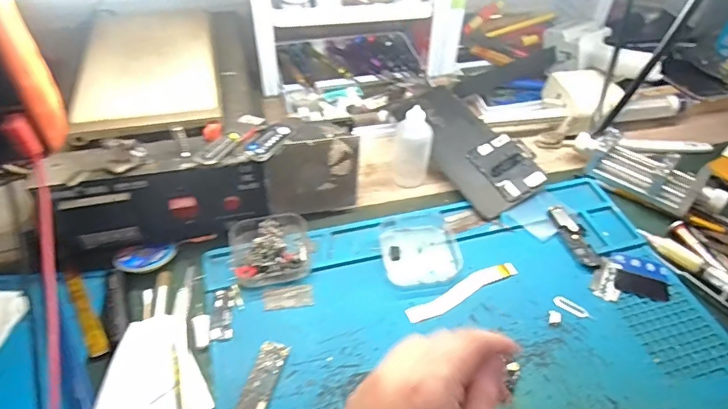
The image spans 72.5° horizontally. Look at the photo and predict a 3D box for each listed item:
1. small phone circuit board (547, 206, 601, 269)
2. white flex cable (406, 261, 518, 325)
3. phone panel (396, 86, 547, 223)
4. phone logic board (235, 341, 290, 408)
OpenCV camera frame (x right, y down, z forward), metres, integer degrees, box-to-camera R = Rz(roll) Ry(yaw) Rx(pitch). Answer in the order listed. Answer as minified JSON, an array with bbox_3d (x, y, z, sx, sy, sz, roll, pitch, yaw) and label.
[{"bbox_3d":[0.187,0.028,0.440,0.024,0.005,0.066,-9,49,-11],"label":"small phone circuit board"},{"bbox_3d":[0.080,0.069,0.401,0.103,0.004,0.016,-22,53,-22],"label":"white flex cable"},{"bbox_3d":[0.106,-0.062,0.499,0.079,0.006,0.156,-31,63,-11],"label":"phone panel"},{"bbox_3d":[-0.070,0.123,0.339,0.019,0.004,0.064,13,48,8],"label":"phone logic board"}]

